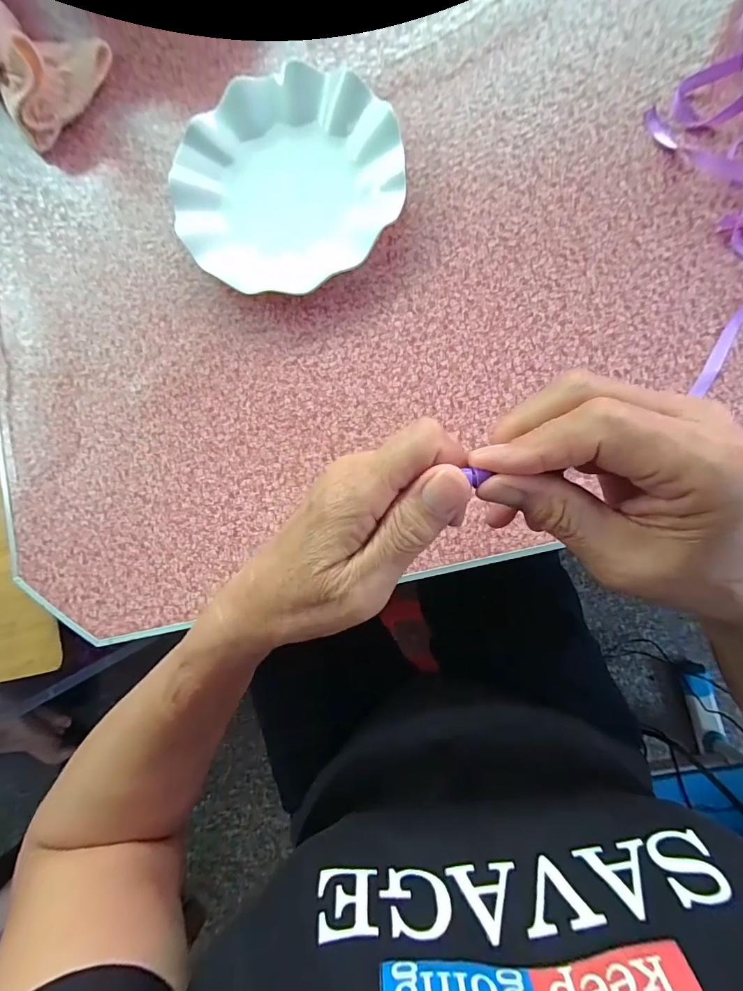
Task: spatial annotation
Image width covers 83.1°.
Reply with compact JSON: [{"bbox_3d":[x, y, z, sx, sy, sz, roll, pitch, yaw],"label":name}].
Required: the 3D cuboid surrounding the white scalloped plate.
[{"bbox_3d":[-0.069,-0.250,0.340,0.180,0.026,0.171,-1,86,7],"label":"white scalloped plate"}]

